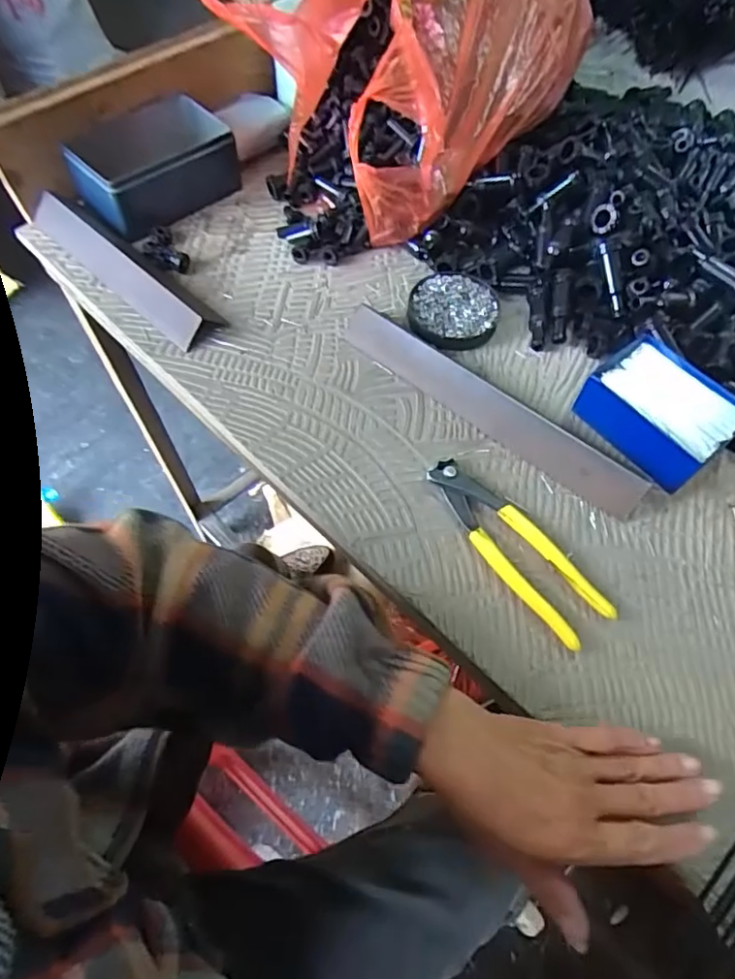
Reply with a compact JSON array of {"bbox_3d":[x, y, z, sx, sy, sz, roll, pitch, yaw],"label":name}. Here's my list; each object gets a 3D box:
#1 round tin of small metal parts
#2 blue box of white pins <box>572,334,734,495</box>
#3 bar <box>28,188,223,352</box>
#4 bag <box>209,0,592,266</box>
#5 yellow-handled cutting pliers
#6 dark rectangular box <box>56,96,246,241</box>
[{"bbox_3d":[0.079,-0.164,0.533,0.080,0.014,0.085,1,61,-1],"label":"round tin of small metal parts"},{"bbox_3d":[0.235,-0.064,0.464,0.086,0.046,0.108,-35,67,-19],"label":"blue box of white pins"},{"bbox_3d":[-0.225,-0.211,0.534,0.233,0.024,0.050,40,67,19],"label":"bar"},{"bbox_3d":[0.031,-0.415,0.559,0.322,0.197,0.259,-34,67,-18],"label":"bag"},{"bbox_3d":[0.105,0.039,0.418,0.045,0.014,0.158,-33,67,-18],"label":"yellow-handled cutting pliers"},{"bbox_3d":[-0.214,-0.328,0.582,0.093,0.058,0.150,37,66,17],"label":"dark rectangular box"}]

